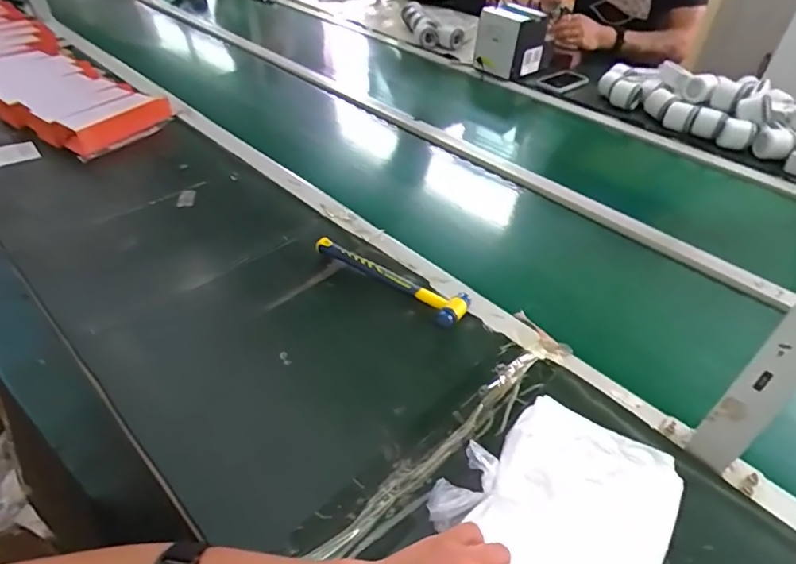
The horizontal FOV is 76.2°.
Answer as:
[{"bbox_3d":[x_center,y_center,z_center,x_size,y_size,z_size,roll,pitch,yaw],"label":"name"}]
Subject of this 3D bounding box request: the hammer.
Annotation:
[{"bbox_3d":[-0.010,-0.009,0.722,0.239,0.027,0.060,28,49,25],"label":"hammer"}]

